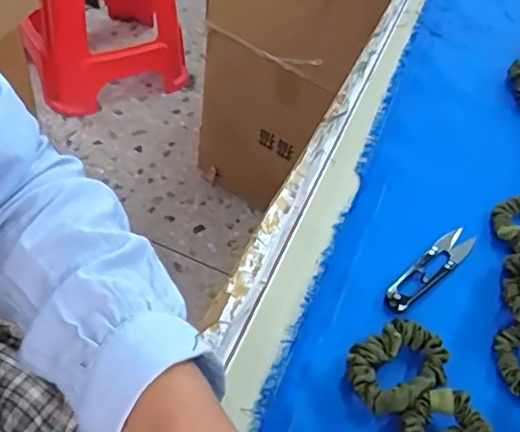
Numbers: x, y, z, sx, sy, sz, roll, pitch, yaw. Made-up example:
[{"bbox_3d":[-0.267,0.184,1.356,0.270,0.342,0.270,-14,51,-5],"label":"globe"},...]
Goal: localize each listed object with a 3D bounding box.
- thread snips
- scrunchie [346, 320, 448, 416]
[{"bbox_3d":[0.126,0.038,0.419,0.021,0.011,0.102,40,56,23],"label":"thread snips"},{"bbox_3d":[0.085,0.091,0.352,0.068,0.016,0.046,-24,58,-25],"label":"scrunchie"}]

